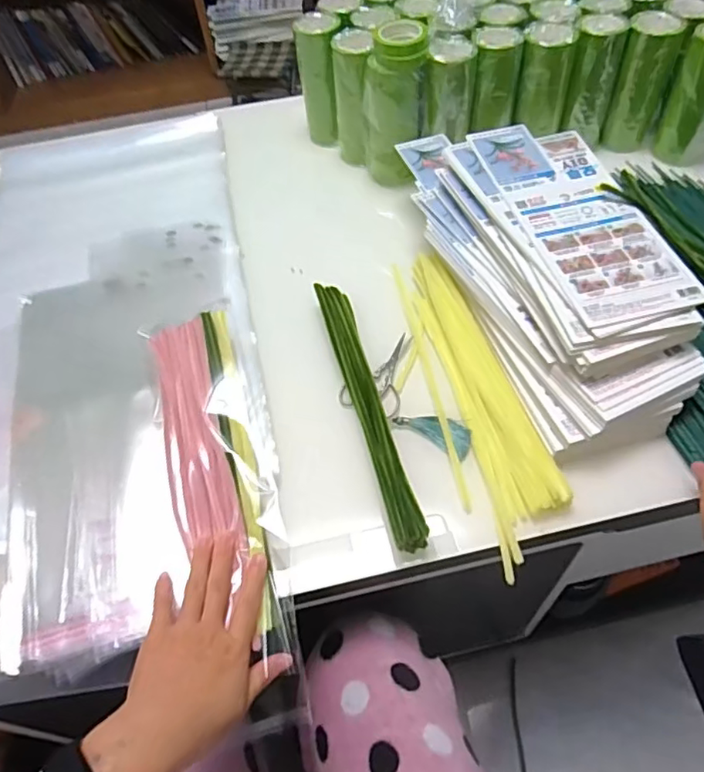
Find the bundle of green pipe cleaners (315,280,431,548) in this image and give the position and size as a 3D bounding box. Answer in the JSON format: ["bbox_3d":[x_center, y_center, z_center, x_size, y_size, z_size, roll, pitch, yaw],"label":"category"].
[{"bbox_3d":[0.013,0.012,0.544,0.030,0.032,0.294,-14,54,-5],"label":"bundle of green pipe cleaners"}]

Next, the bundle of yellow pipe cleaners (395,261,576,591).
[{"bbox_3d":[0.102,0.003,0.552,0.081,0.028,0.327,-16,55,-7],"label":"bundle of yellow pipe cleaners"}]

